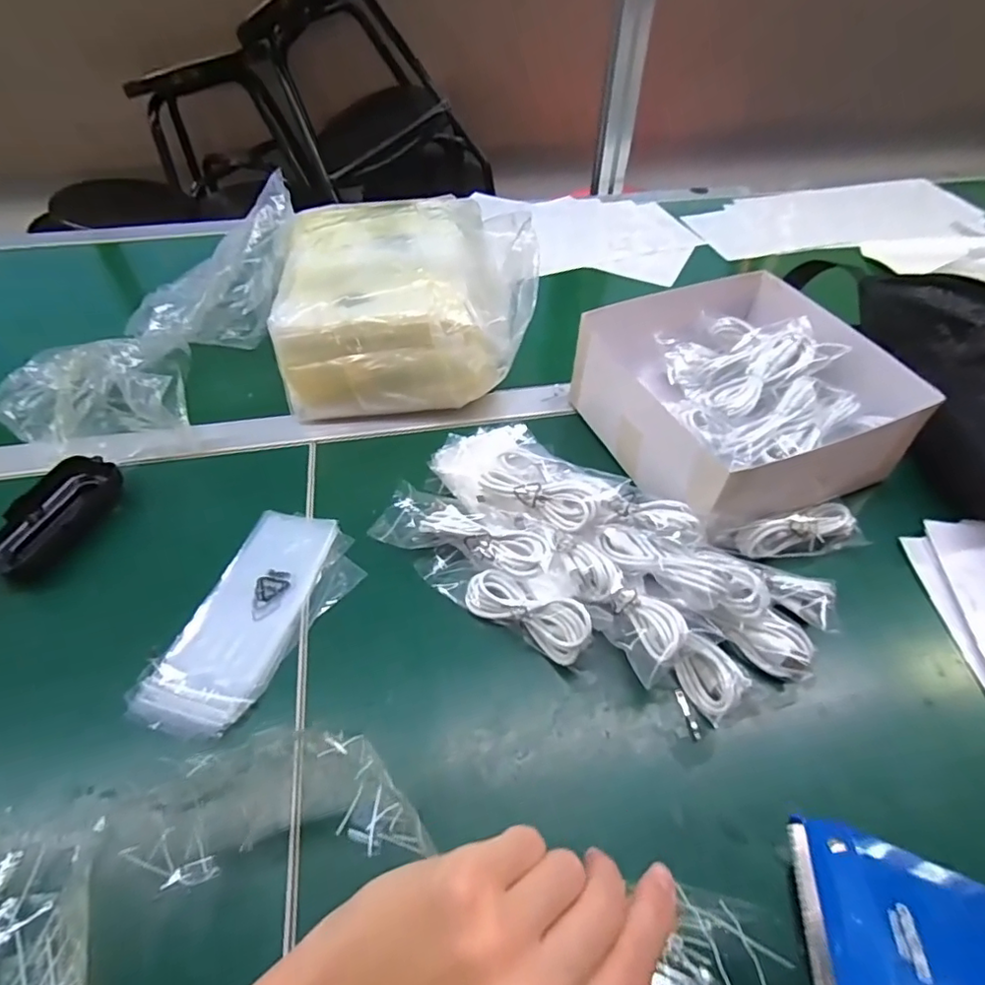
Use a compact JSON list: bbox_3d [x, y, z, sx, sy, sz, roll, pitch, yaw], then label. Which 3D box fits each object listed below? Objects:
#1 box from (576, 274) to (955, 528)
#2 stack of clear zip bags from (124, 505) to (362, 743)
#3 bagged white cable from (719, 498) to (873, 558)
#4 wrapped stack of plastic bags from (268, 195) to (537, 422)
[{"bbox_3d":[0.206,-0.079,0.486,0.210,0.089,0.210,-17,52,-15],"label":"box"},{"bbox_3d":[-0.165,0.087,0.399,0.095,0.011,0.171,15,51,12],"label":"stack of clear zip bags"},{"bbox_3d":[0.230,0.032,0.429,0.115,0.029,0.041,-12,51,-11],"label":"bagged white cable"},{"bbox_3d":[-0.082,-0.189,0.555,0.229,0.131,0.218,-2,50,-3],"label":"wrapped stack of plastic bags"}]

